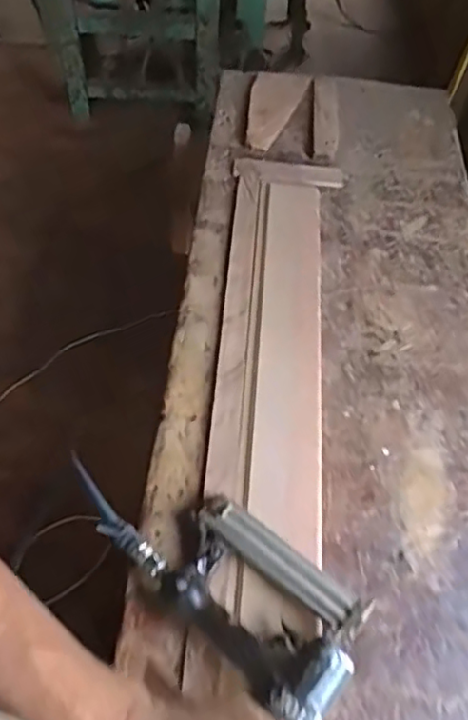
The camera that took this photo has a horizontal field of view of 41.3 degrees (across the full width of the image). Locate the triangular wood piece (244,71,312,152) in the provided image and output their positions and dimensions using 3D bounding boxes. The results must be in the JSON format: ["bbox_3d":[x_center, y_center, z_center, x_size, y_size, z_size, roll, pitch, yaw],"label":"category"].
[{"bbox_3d":[0.064,-0.491,1.206,0.097,0.023,0.261,20,54,12],"label":"triangular wood piece"}]

